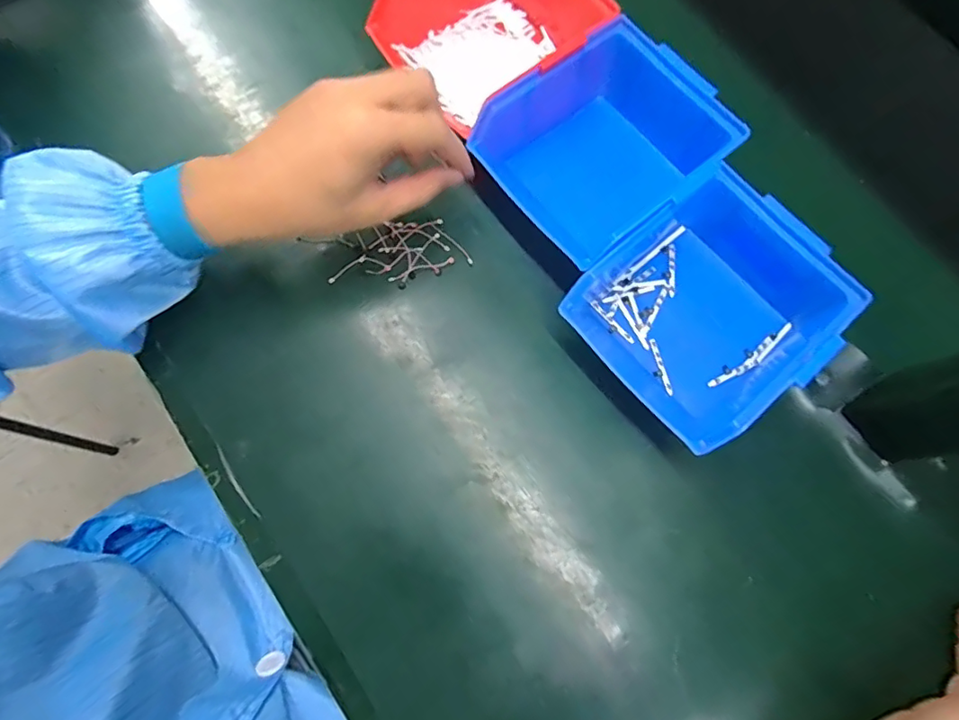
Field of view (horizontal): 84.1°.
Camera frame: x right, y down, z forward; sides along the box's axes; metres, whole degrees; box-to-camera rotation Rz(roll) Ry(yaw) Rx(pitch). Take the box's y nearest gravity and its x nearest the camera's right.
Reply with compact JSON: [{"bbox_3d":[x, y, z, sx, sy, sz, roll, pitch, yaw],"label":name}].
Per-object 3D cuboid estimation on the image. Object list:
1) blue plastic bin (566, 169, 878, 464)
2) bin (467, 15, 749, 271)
[{"bbox_3d":[0.139,-0.035,0.335,0.142,0.064,0.134,-42,80,-11],"label":"blue plastic bin"},{"bbox_3d":[0.087,-0.140,0.359,0.148,0.064,0.125,-35,79,-10],"label":"bin"}]

